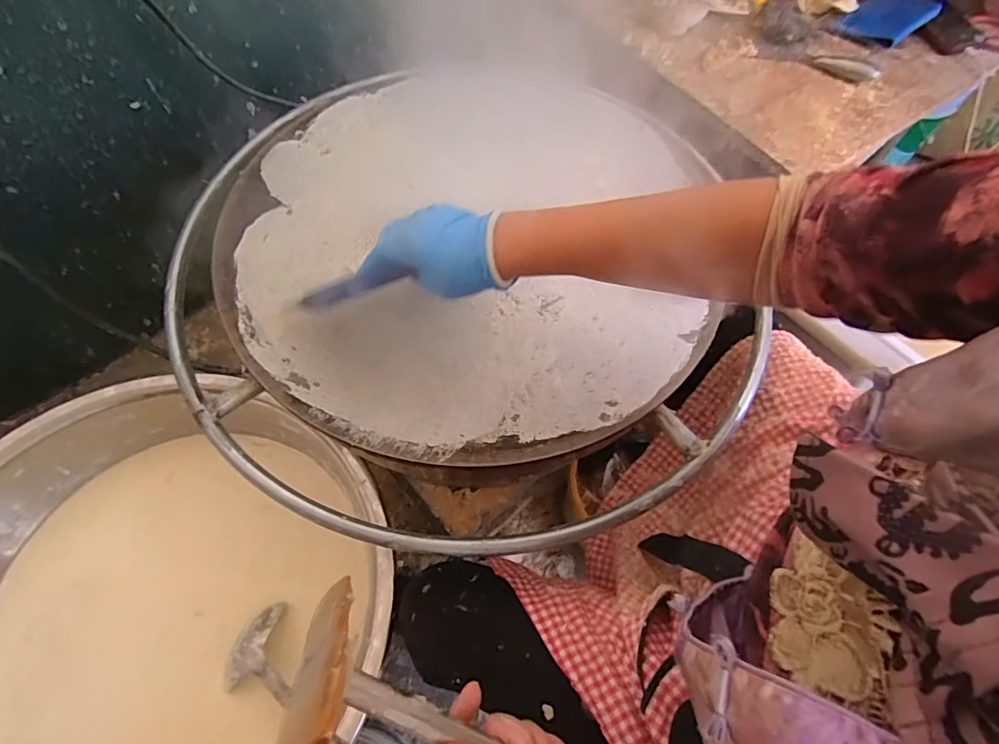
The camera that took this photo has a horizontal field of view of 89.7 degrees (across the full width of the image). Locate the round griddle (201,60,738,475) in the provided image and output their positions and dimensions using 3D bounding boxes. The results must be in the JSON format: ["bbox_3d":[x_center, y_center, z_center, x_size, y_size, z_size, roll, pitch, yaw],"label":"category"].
[{"bbox_3d":[-0.038,-0.176,0.603,0.532,0.034,0.607,9,63,2],"label":"round griddle"}]

